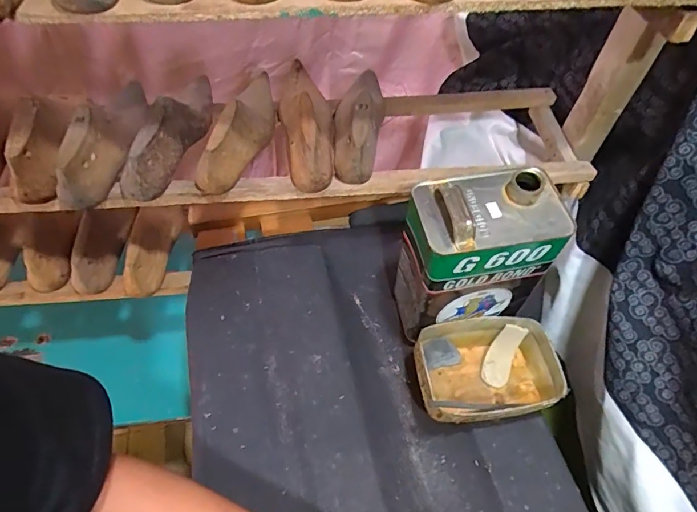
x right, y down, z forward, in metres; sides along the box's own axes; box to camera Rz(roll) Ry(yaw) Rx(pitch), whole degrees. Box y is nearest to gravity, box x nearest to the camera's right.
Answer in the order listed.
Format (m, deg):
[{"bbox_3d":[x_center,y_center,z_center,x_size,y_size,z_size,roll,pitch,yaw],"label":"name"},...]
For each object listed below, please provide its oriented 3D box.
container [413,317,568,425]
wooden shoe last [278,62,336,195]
[{"bbox_3d":[0.183,0.156,0.609,0.192,0.083,0.126,-7,55,-7],"label":"container"},{"bbox_3d":[-0.061,-0.204,0.639,0.079,0.076,0.251,-2,54,-7],"label":"wooden shoe last"}]

